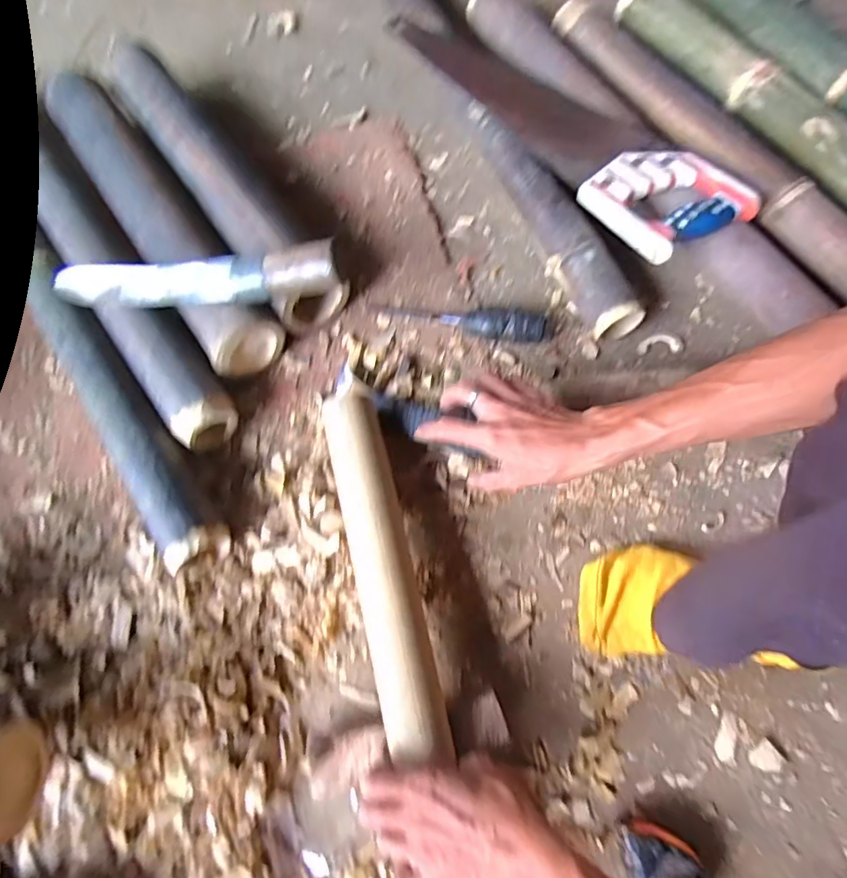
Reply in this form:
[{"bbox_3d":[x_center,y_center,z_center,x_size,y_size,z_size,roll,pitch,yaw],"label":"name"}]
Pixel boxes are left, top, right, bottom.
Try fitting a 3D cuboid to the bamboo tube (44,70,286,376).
[{"bbox_3d":[-0.313,-0.265,0.609,0.083,0.064,0.462,-35,74,-9],"label":"bamboo tube"}]

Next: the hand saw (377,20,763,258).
[{"bbox_3d":[0.144,-0.388,0.604,0.109,0.028,0.495,-39,74,-13],"label":"hand saw"}]

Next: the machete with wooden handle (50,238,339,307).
[{"bbox_3d":[-0.232,-0.159,0.521,0.310,0.029,0.043,0,69,14],"label":"machete with wooden handle"}]

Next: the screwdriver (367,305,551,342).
[{"bbox_3d":[0.041,-0.137,0.582,0.200,0.036,0.034,9,72,5],"label":"screwdriver"}]

